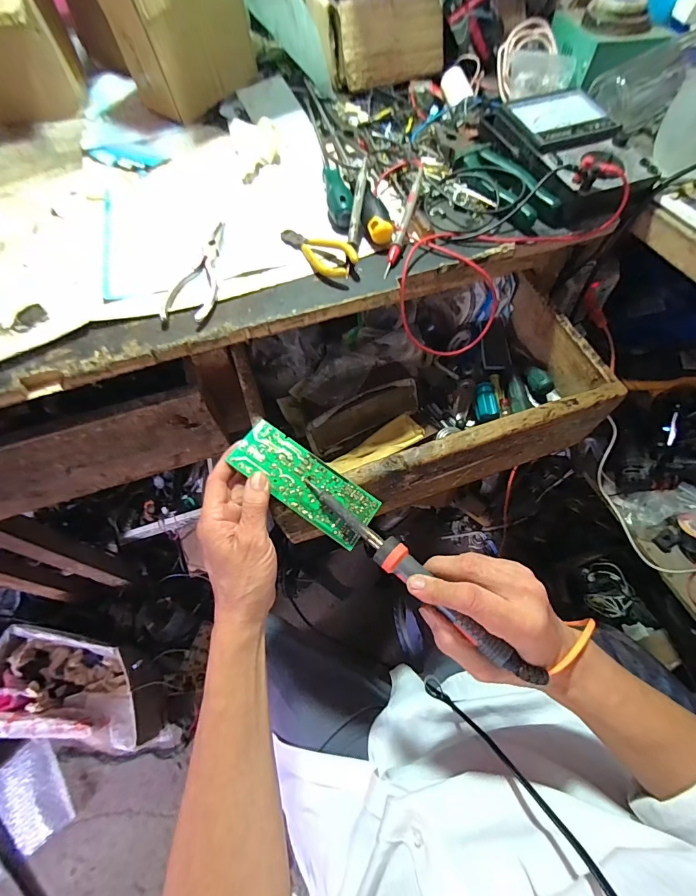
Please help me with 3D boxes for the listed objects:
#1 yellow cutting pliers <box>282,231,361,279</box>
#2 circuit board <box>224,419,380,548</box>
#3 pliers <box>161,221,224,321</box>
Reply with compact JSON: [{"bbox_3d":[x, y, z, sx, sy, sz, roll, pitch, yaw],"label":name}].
[{"bbox_3d":[-0.031,-0.212,0.423,0.039,0.021,0.097,-33,66,-17],"label":"yellow cutting pliers"},{"bbox_3d":[-0.040,0.031,0.379,0.139,0.005,0.056,36,66,5],"label":"circuit board"},{"bbox_3d":[-0.152,-0.185,0.420,0.047,0.009,0.150,3,61,2],"label":"pliers"}]

